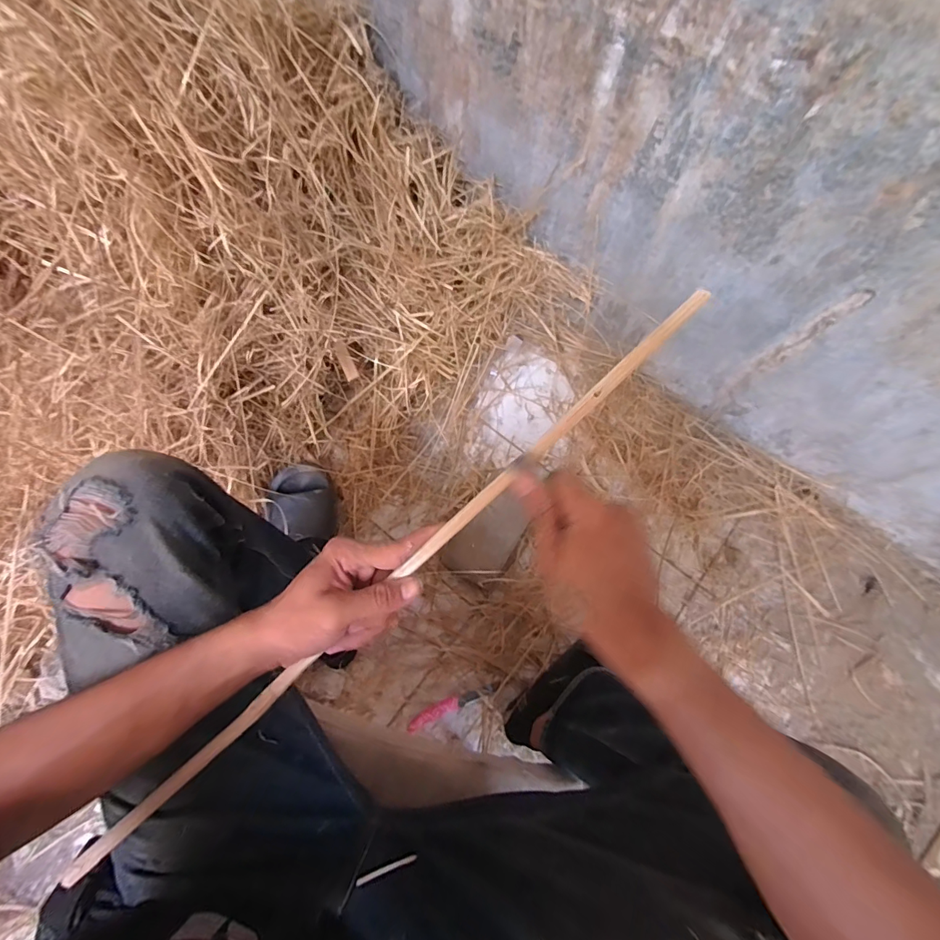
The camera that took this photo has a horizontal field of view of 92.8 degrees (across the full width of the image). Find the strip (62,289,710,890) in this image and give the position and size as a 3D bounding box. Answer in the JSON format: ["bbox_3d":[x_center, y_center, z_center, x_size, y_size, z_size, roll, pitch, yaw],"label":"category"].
[{"bbox_3d":[-0.071,0.098,0.343,0.651,0.008,0.013,-43,79,3],"label":"strip"}]

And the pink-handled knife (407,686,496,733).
[{"bbox_3d":[-0.034,0.413,0.785,0.161,0.013,0.025,-23,76,-7],"label":"pink-handled knife"}]

